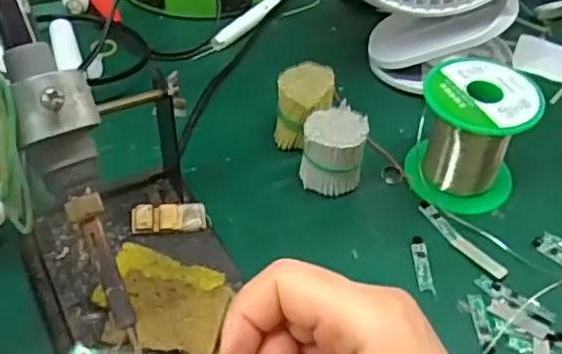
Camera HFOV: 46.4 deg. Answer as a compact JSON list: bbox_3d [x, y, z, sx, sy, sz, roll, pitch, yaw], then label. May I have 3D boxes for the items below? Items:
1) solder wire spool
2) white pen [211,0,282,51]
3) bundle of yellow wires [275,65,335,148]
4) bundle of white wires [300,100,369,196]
[{"bbox_3d":[0.116,-0.025,0.403,0.064,0.070,0.064,2,46,-2],"label":"solder wire spool"},{"bbox_3d":[-0.021,-0.132,0.540,0.015,0.012,0.100,27,50,21],"label":"white pen"},{"bbox_3d":[0.015,-0.043,0.429,0.035,0.048,0.039,2,46,-1],"label":"bundle of yellow wires"},{"bbox_3d":[0.032,-0.015,0.401,0.036,0.048,0.034,2,46,-2],"label":"bundle of white wires"}]

